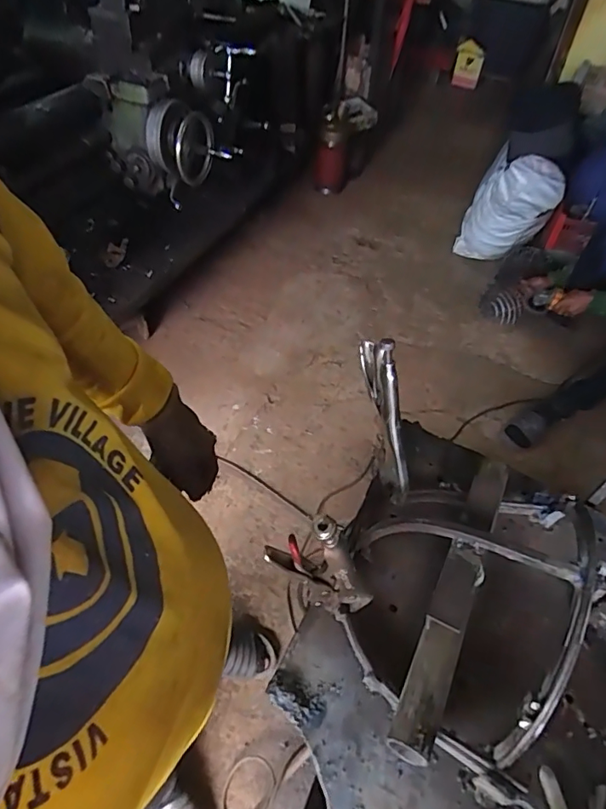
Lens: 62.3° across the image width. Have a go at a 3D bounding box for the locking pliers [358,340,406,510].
[{"bbox_3d":[0.081,0.020,0.490,0.012,0.177,0.048,-17,22,-18],"label":"locking pliers"}]

